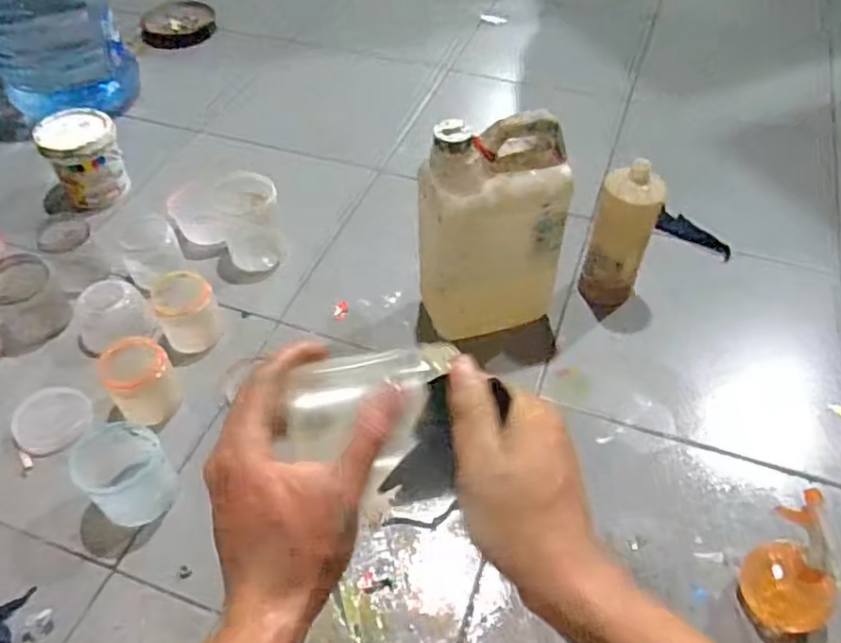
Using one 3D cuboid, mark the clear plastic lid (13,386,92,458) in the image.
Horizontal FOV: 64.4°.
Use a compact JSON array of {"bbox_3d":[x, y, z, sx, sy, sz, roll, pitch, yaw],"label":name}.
[{"bbox_3d":[-0.500,0.133,0.909,0.096,0.018,0.103,0,49,0],"label":"clear plastic lid"}]

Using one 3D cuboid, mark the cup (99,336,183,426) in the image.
[{"bbox_3d":[-0.370,0.083,0.894,0.084,0.090,0.097,-32,56,-24],"label":"cup"}]

